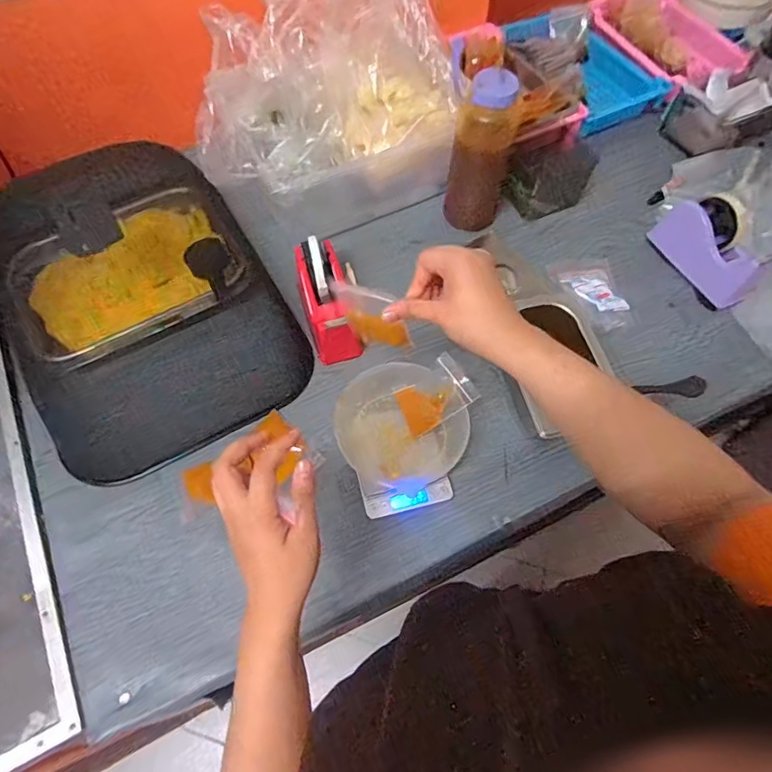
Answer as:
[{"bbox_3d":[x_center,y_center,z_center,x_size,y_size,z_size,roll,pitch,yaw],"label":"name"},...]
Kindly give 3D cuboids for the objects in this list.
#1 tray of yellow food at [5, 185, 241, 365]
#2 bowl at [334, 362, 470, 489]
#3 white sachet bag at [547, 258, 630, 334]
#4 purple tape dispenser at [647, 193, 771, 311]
[{"bbox_3d":[-0.349,-0.157,0.684,0.277,0.055,0.194,-27,66,-14],"label":"tray of yellow food"},{"bbox_3d":[0.019,0.046,0.603,0.150,0.057,0.132,-8,63,-5],"label":"bowl"},{"bbox_3d":[0.298,-0.136,0.714,0.074,0.020,0.123,-15,64,-8],"label":"white sachet bag"},{"bbox_3d":[0.469,-0.202,0.714,0.066,0.097,0.152,-20,65,-11],"label":"purple tape dispenser"}]

